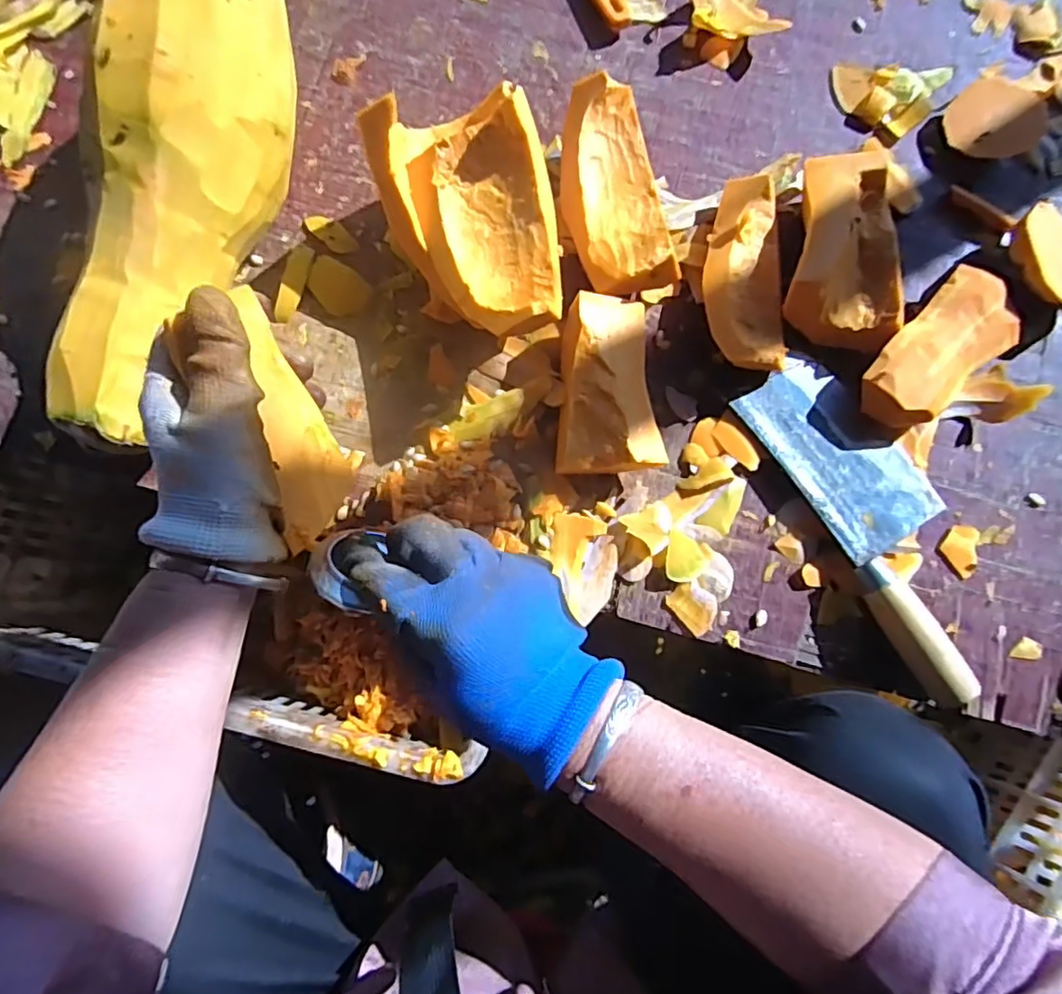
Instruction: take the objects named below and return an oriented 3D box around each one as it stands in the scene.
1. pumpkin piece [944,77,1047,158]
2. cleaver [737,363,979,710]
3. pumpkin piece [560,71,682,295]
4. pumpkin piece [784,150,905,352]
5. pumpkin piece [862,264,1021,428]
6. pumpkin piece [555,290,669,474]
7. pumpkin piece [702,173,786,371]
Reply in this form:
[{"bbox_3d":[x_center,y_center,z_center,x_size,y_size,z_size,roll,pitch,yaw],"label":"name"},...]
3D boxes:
[{"bbox_3d":[0.372,-0.302,0.473,0.071,0.025,0.068,0,78,0],"label":"pumpkin piece"},{"bbox_3d":[0.245,0.010,0.410,0.089,0.028,0.240,-29,80,-5],"label":"cleaver"},{"bbox_3d":[0.061,-0.221,0.438,0.073,0.051,0.154,-9,79,-2],"label":"pumpkin piece"},{"bbox_3d":[0.233,-0.180,0.432,0.085,0.052,0.142,13,79,3],"label":"pumpkin piece"},{"bbox_3d":[0.294,-0.105,0.426,0.129,0.033,0.062,-41,81,-7],"label":"pumpkin piece"},{"bbox_3d":[0.054,-0.078,0.417,0.068,0.041,0.120,-1,78,0],"label":"pumpkin piece"},{"bbox_3d":[0.157,-0.159,0.436,0.056,0.036,0.147,3,78,1],"label":"pumpkin piece"}]

